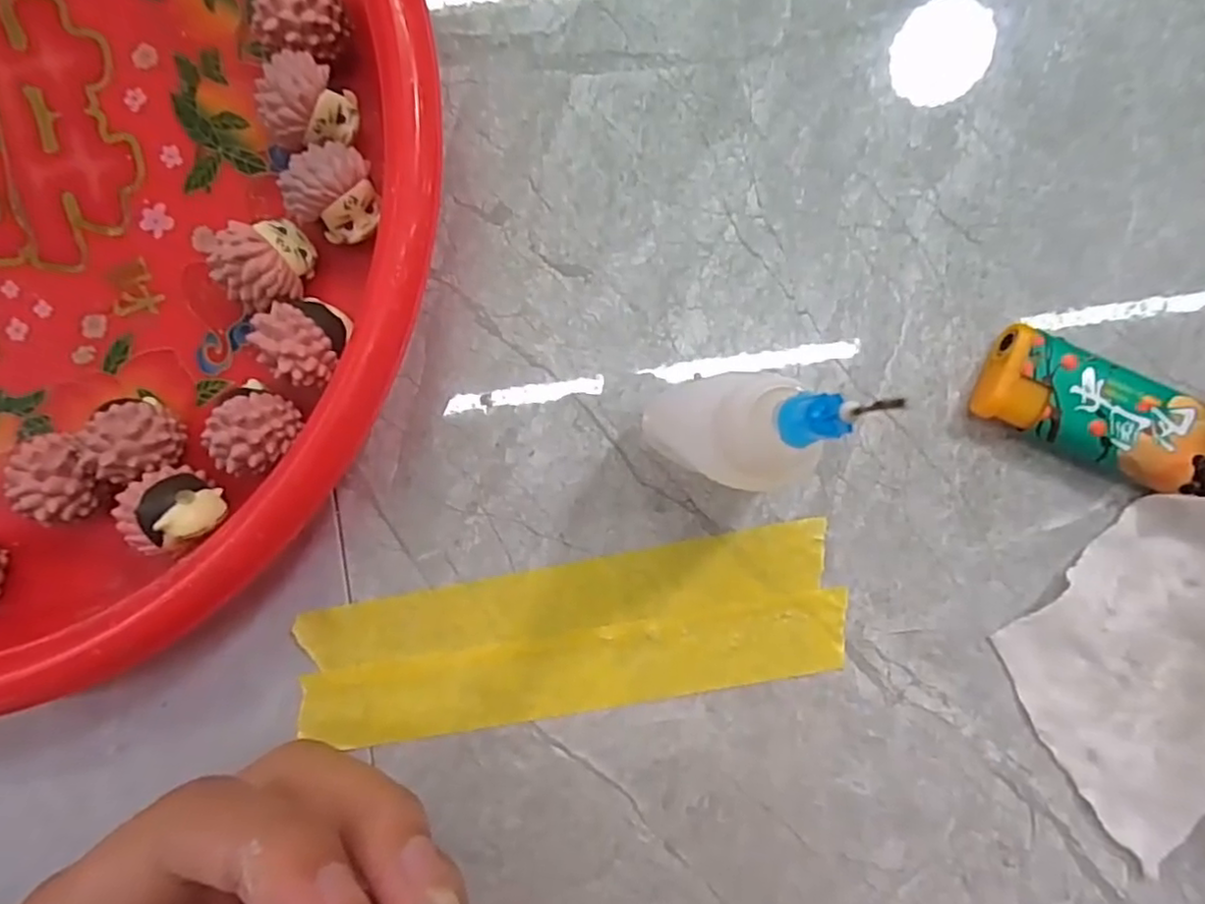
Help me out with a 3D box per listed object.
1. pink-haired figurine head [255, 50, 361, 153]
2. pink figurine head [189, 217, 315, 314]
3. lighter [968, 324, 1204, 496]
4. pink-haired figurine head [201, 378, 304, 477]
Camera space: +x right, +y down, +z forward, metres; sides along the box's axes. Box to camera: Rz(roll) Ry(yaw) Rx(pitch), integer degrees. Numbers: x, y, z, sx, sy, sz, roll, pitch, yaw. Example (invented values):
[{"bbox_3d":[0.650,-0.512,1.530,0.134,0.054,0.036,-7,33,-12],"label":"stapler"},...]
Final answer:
[{"bbox_3d":[-0.066,-0.077,0.146,0.018,0.020,0.017,0,90,1],"label":"pink-haired figurine head"},{"bbox_3d":[-0.075,-0.042,0.146,0.019,0.020,0.018,0,90,1],"label":"pink figurine head"},{"bbox_3d":[0.126,-0.004,0.152,0.077,0.011,0.022,24,90,0],"label":"lighter"},{"bbox_3d":[-0.077,-0.004,0.146,0.015,0.018,0.019,38,90,0],"label":"pink-haired figurine head"}]

